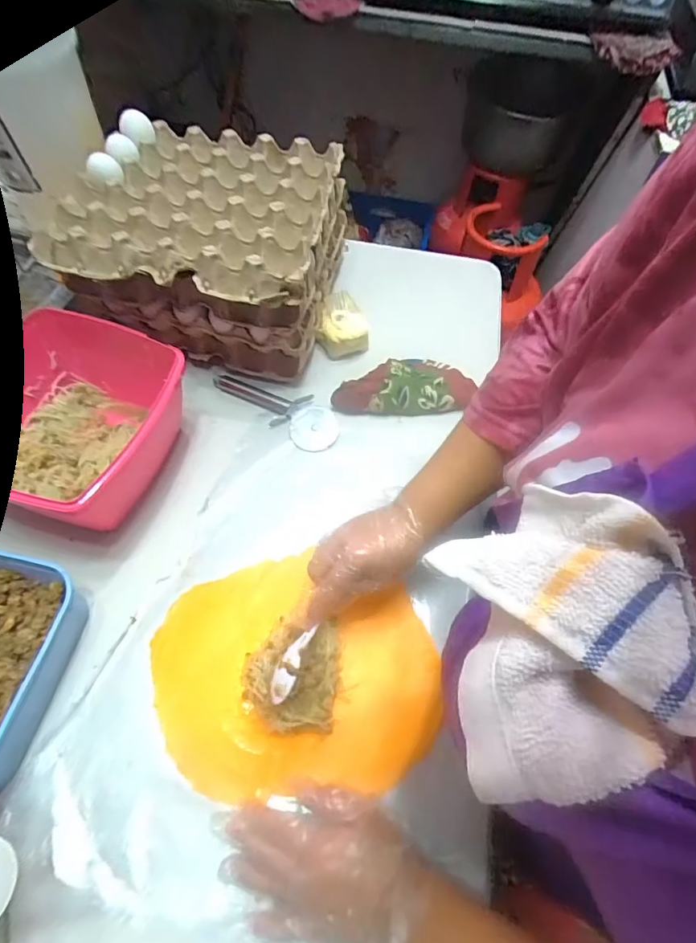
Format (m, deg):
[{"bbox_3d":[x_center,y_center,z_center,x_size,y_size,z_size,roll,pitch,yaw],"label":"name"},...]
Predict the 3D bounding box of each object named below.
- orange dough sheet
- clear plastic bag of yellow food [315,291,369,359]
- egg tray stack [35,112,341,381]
[{"bbox_3d":[-0.049,0.189,0.450,0.258,0.016,0.218,-12,61,-11],"label":"orange dough sheet"},{"bbox_3d":[-0.009,-0.205,0.656,0.071,0.046,0.083,-3,59,-6],"label":"clear plastic bag of yellow food"},{"bbox_3d":[-0.169,-0.274,0.603,0.274,0.196,0.253,10,59,2],"label":"egg tray stack"}]

